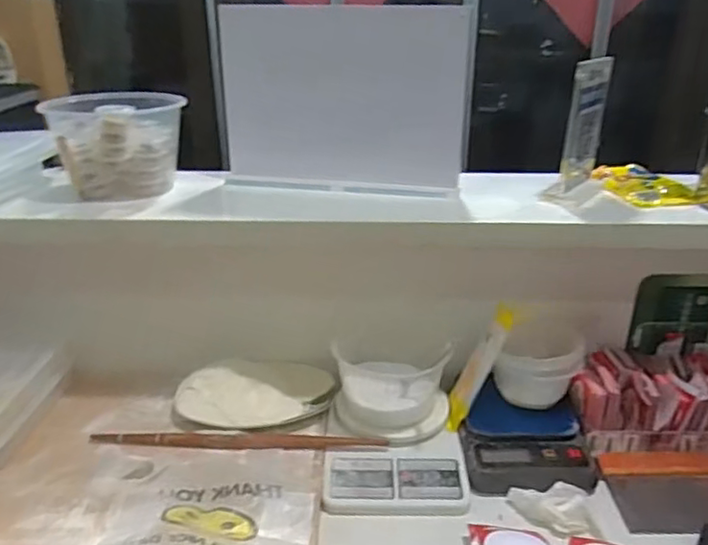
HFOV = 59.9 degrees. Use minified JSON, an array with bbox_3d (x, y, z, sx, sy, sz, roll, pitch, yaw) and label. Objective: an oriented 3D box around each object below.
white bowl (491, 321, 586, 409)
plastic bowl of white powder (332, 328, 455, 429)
[{"bbox_3d":[0.237,0.112,0.792,0.105,0.074,0.126,6,24,13],"label":"white bowl"},{"bbox_3d":[0.055,0.128,0.766,0.130,0.076,0.114,-17,29,-35],"label":"plastic bowl of white powder"}]

